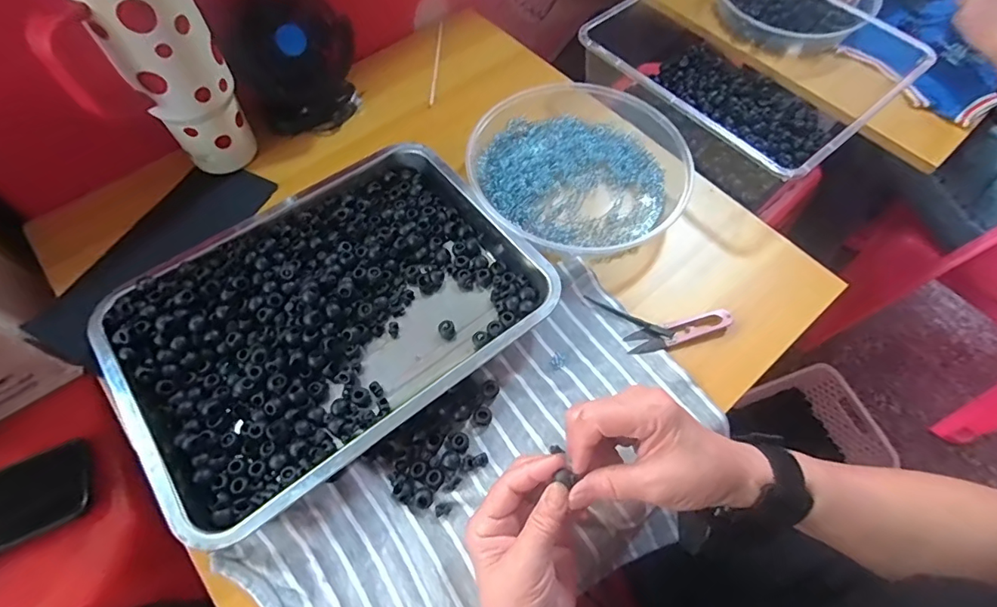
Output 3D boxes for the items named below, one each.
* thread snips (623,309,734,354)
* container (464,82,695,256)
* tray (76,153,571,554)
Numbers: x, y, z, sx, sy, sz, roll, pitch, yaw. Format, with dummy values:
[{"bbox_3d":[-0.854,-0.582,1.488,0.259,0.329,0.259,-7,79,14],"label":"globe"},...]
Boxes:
[{"bbox_3d":[0.167,0.025,0.454,0.099,0.011,0.022,-15,64,-9],"label":"thread snips"},{"bbox_3d":[0.078,-0.149,0.525,0.232,0.041,0.231,-38,69,-18],"label":"container"},{"bbox_3d":[-0.145,0.006,0.438,0.336,0.043,0.250,-35,68,-18],"label":"tray"}]

